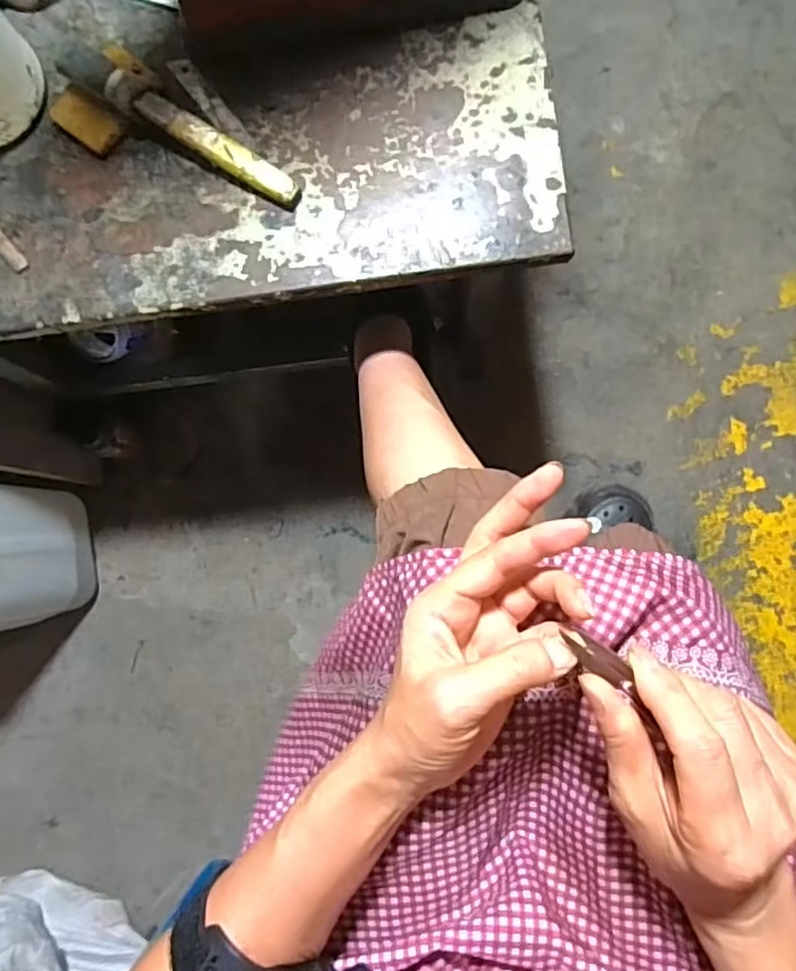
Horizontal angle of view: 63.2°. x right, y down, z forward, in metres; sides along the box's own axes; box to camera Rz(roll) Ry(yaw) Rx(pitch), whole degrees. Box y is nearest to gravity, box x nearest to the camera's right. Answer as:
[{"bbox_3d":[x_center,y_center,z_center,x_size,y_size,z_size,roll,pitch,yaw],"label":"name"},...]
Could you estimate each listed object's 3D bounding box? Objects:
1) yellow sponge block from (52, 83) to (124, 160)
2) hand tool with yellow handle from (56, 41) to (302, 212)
[{"bbox_3d":[-0.222,-0.262,0.462,0.053,0.011,0.034,38,89,5],"label":"yellow sponge block"},{"bbox_3d":[-0.145,-0.247,0.444,0.177,0.034,0.026,30,88,5],"label":"hand tool with yellow handle"}]

